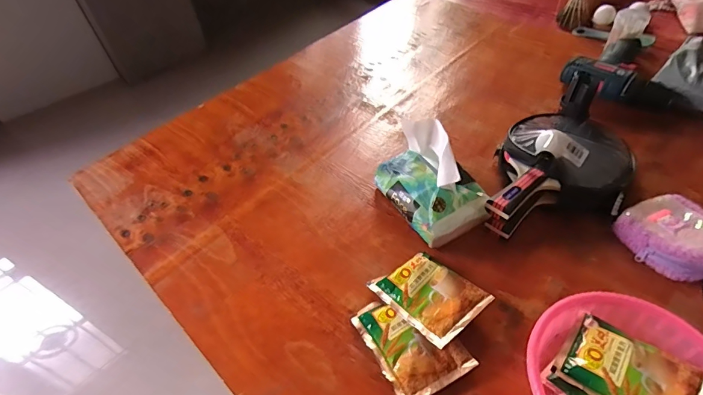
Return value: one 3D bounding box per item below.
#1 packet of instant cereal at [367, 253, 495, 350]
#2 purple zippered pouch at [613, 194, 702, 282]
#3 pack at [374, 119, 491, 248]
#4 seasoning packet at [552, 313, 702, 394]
[{"bbox_3d":[0.086,0.107,0.446,0.081,0.009,0.109,-40,49,-19],"label":"packet of instant cereal"},{"bbox_3d":[0.387,0.044,0.472,0.101,0.044,0.103,-25,50,-16],"label":"purple zippered pouch"},{"bbox_3d":[0.108,-0.026,0.517,0.112,0.116,0.133,-21,49,-13],"label":"pack"},{"bbox_3d":[0.256,0.161,0.356,0.109,0.011,0.081,30,57,29],"label":"seasoning packet"}]

